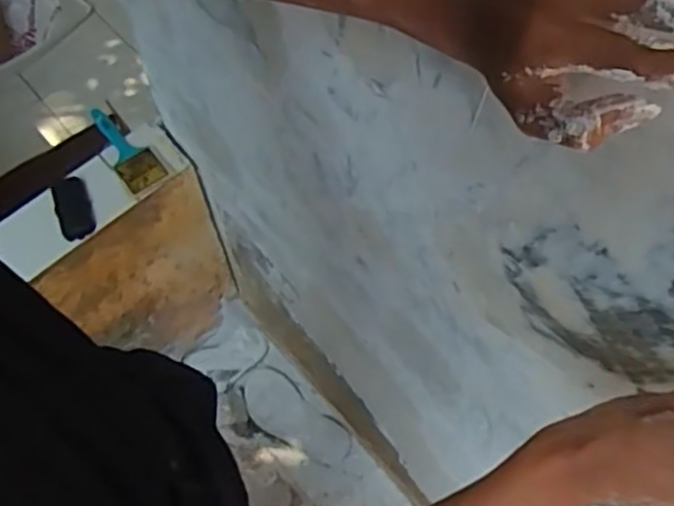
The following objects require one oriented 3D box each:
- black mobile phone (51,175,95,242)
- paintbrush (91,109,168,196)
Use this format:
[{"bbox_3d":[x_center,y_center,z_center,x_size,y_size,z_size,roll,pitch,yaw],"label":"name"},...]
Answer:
[{"bbox_3d":[-0.425,-0.071,1.147,0.061,0.009,0.105,-23,72,1],"label":"black mobile phone"},{"bbox_3d":[-0.363,-0.177,1.195,0.066,0.026,0.202,-35,67,-17],"label":"paintbrush"}]

